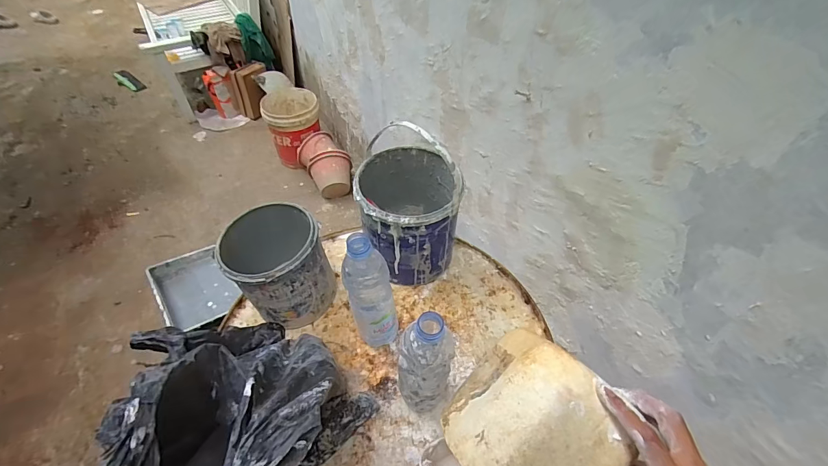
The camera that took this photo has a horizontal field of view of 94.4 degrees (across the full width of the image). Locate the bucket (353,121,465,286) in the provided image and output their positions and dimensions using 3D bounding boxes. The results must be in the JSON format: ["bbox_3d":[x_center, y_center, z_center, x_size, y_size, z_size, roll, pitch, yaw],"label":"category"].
[{"bbox_3d":[-0.010,-0.056,0.679,0.173,0.266,0.192,-2,48,-4],"label":"bucket"}]

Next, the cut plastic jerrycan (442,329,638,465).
[{"bbox_3d":[0.117,0.185,0.374,0.129,0.116,0.135,44,84,8],"label":"cut plastic jerrycan"}]

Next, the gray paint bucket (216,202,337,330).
[{"bbox_3d":[-0.226,0.058,0.642,0.142,0.158,0.147,1,48,-2],"label":"gray paint bucket"}]

